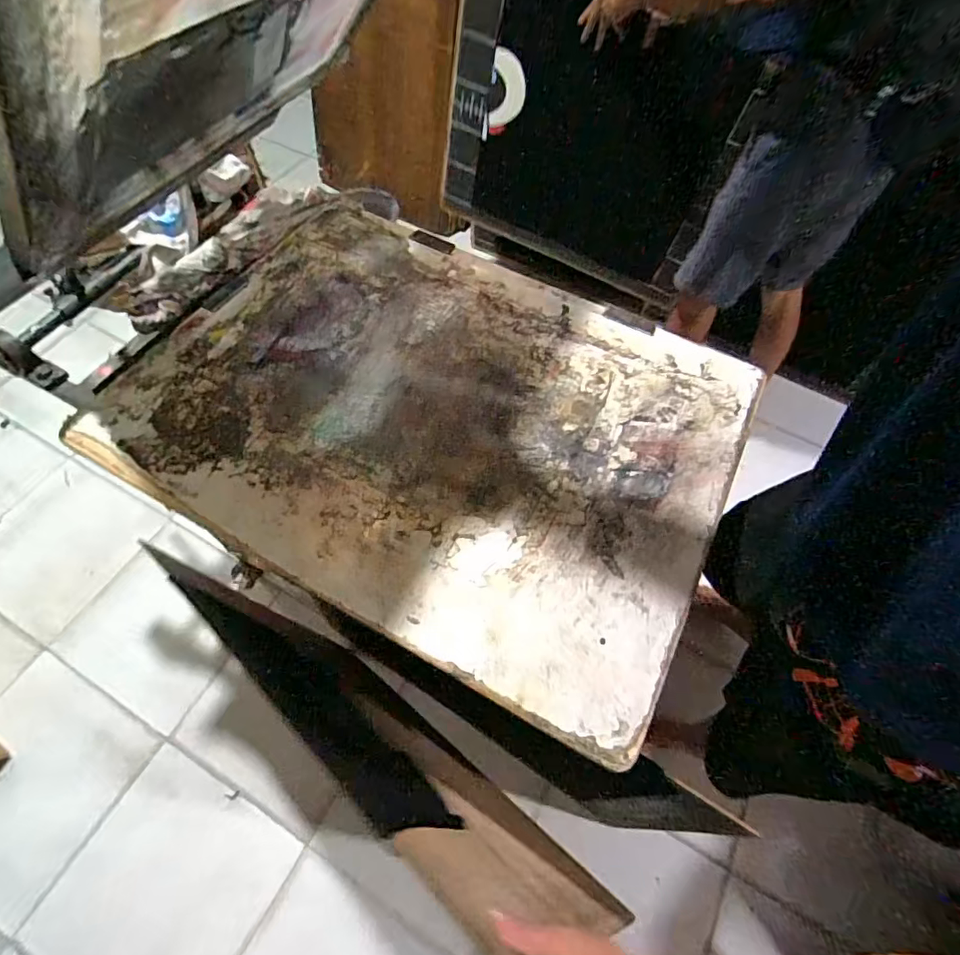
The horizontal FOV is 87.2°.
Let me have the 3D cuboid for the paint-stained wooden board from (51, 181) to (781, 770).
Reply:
[{"bbox_3d":[-0.070,-0.109,0.707,0.808,0.026,0.603,26,64,12],"label":"paint-stained wooden board"}]

